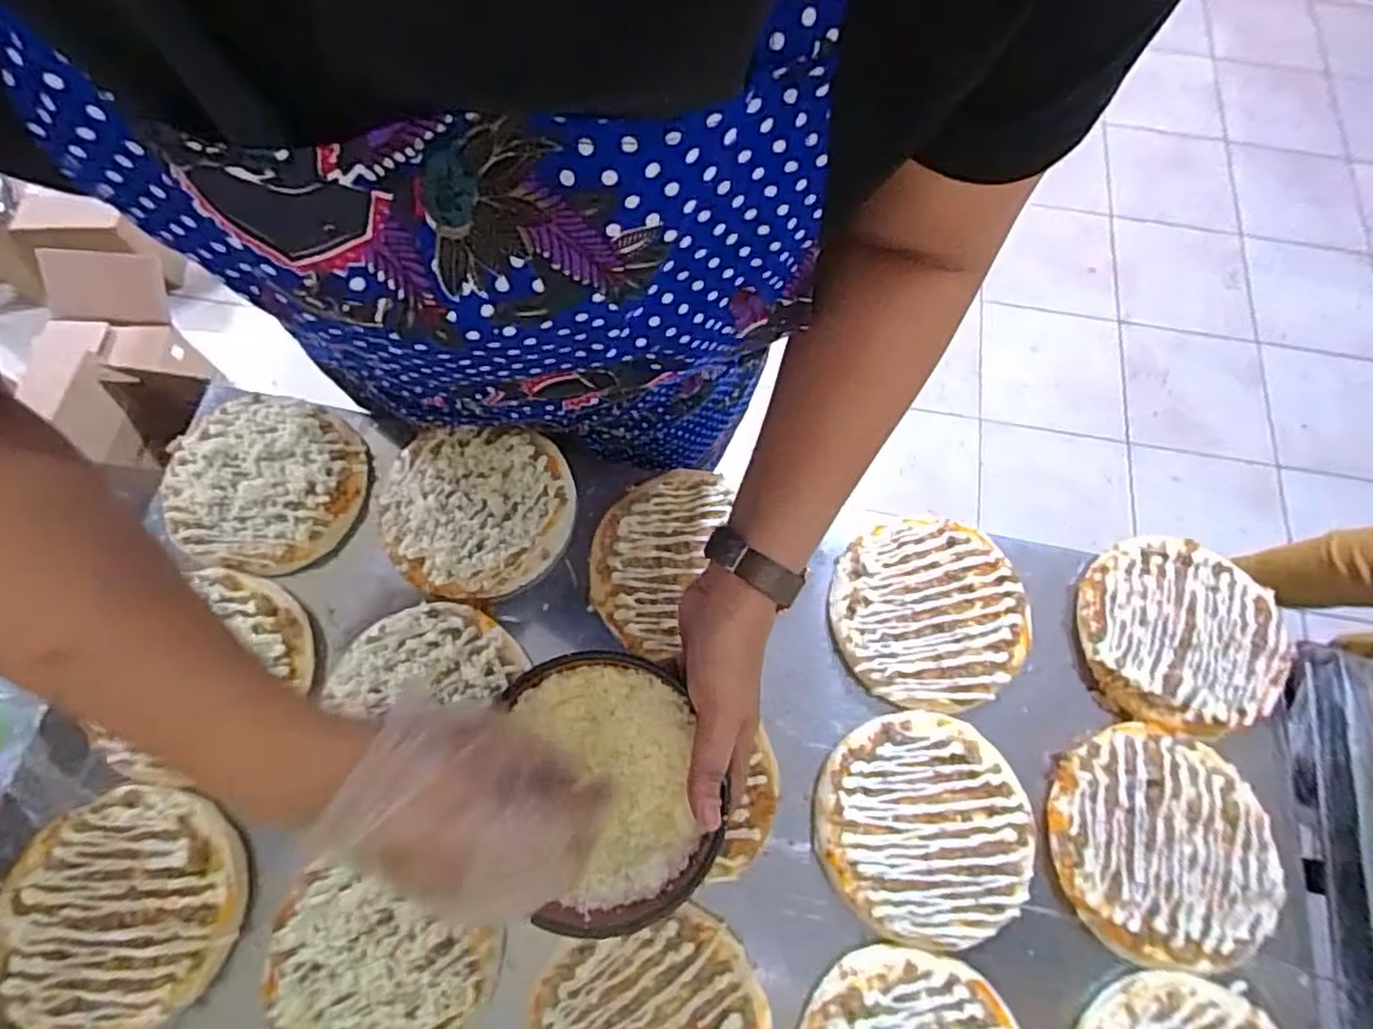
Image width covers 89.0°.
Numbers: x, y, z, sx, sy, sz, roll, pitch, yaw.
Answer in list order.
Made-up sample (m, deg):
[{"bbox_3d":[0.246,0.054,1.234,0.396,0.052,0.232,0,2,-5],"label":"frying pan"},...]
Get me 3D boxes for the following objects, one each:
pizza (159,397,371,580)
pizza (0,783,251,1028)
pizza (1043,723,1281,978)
[{"bbox_3d":[-0.335,-0.026,0.554,0.144,0.027,0.136,1,72,-2],"label":"pizza"},{"bbox_3d":[-0.367,0.256,0.454,0.137,0.024,0.143,1,72,-2],"label":"pizza"},{"bbox_3d":[0.334,0.231,0.491,0.144,0.026,0.150,1,72,-2],"label":"pizza"}]

